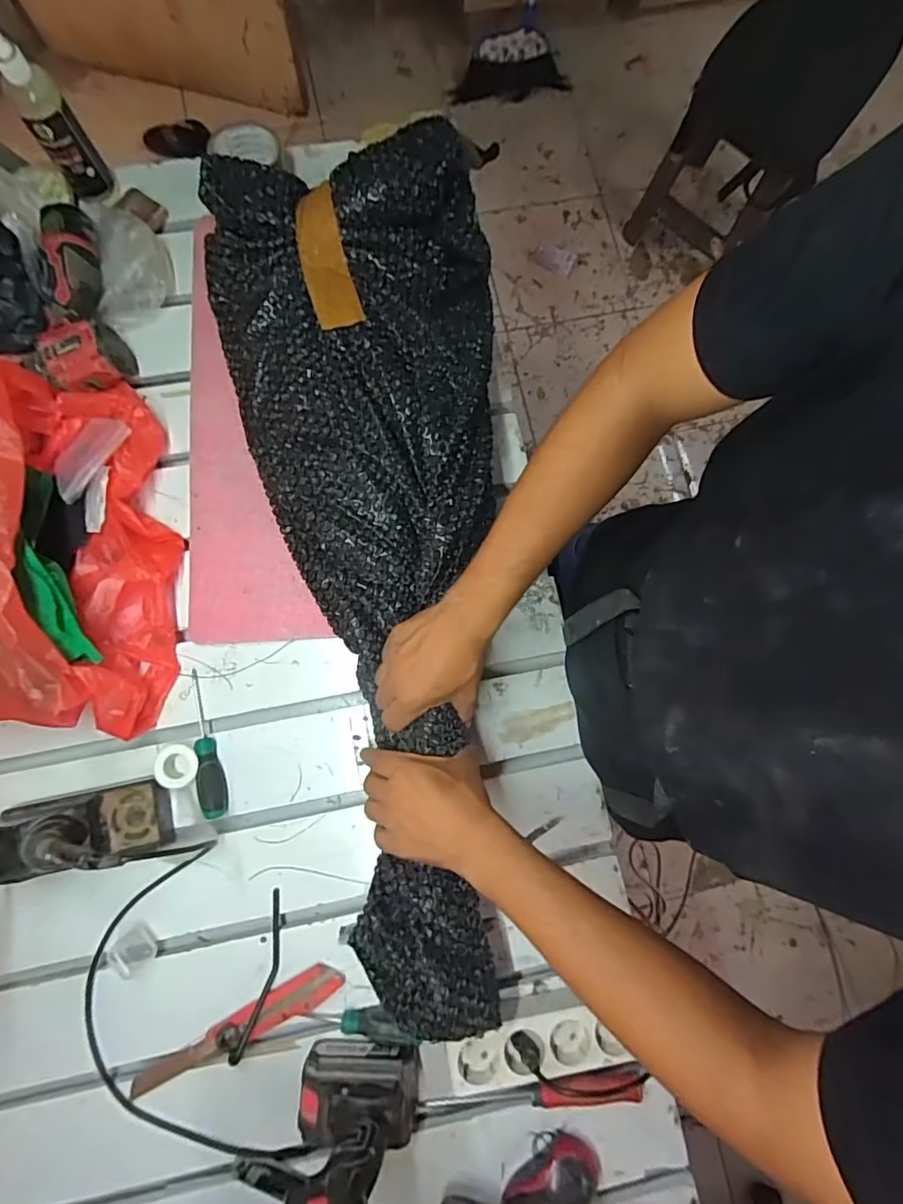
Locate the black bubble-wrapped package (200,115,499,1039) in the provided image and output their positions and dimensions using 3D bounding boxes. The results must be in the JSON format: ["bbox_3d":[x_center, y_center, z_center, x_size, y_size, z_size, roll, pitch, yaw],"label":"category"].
[{"bbox_3d":[-0.073,-0.050,0.522,0.276,0.088,0.846,-6,83,-2],"label":"black bubble-wrapped package"}]

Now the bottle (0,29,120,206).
[{"bbox_3d":[-0.435,-0.526,0.582,0.041,0.155,0.041,4,80,0],"label":"bottle"}]

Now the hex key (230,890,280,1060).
[{"bbox_3d":[-0.188,0.372,0.534,0.023,0.006,0.150,20,69,-22],"label":"hex key"}]

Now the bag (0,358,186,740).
[{"bbox_3d":[-0.454,-0.076,0.527,0.280,0.174,0.419,-10,80,-3],"label":"bag"}]

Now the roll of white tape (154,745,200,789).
[{"bbox_3d":[-0.283,0.171,0.555,0.040,0.028,0.040,0,80,-1],"label":"roll of white tape"}]

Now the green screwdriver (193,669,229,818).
[{"bbox_3d":[-0.261,0.149,0.564,0.022,0.027,0.151,-13,80,-3],"label":"green screwdriver"}]

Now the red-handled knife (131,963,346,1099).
[{"bbox_3d":[-0.212,0.419,0.517,0.215,0.017,0.035,-23,81,-5],"label":"red-handled knife"}]

